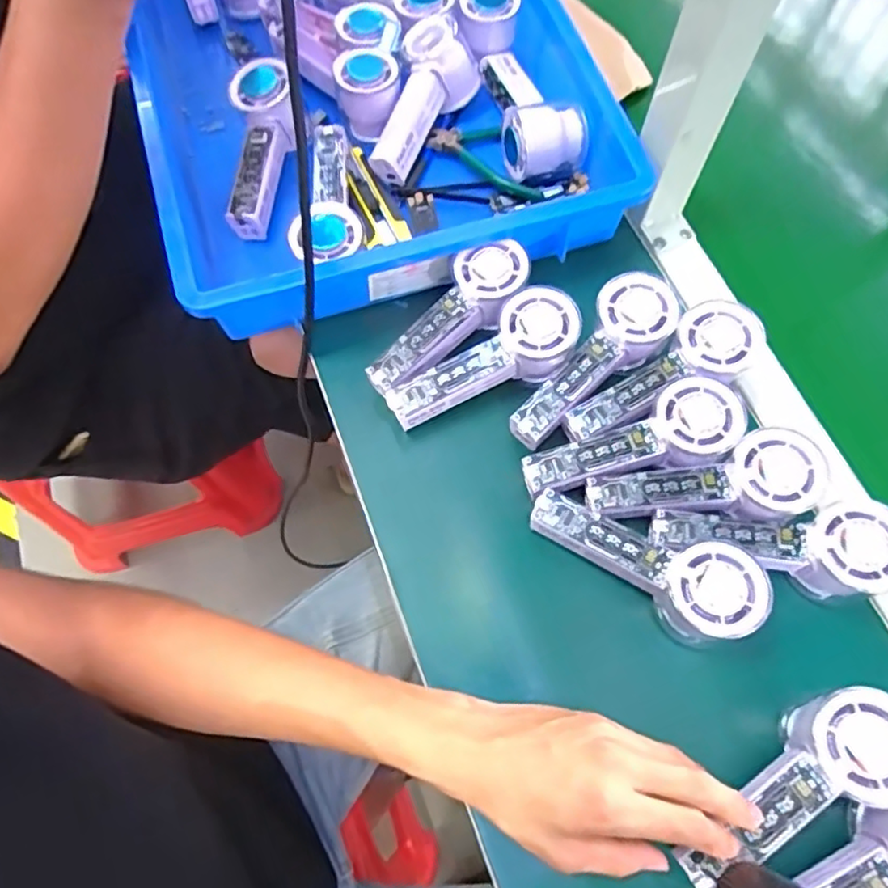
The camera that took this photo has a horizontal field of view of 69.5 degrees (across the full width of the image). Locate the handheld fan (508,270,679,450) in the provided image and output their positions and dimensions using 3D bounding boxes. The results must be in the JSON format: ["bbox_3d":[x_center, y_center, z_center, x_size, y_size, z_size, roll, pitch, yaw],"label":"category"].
[{"bbox_3d":[0.107,-0.060,0.466,0.151,0.030,0.051,-45,73,-4],"label":"handheld fan"}]

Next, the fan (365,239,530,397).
[{"bbox_3d":[0.005,-0.091,0.483,0.148,0.039,0.051,-43,73,-2],"label":"fan"}]

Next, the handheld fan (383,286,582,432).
[{"bbox_3d":[0.030,-0.057,0.469,0.145,0.039,0.050,-29,69,2],"label":"handheld fan"}]

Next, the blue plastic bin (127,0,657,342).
[{"bbox_3d":[-0.087,-0.402,0.589,0.363,0.115,0.625,-13,67,-6],"label":"blue plastic bin"}]

